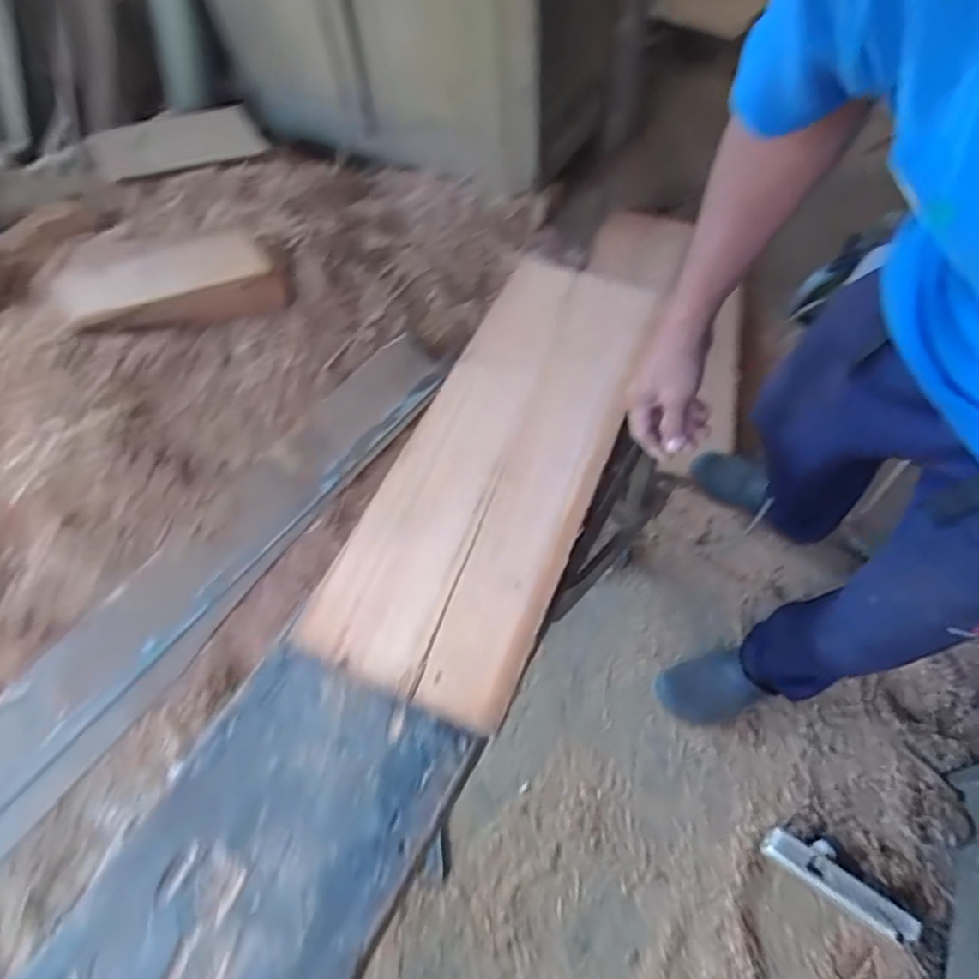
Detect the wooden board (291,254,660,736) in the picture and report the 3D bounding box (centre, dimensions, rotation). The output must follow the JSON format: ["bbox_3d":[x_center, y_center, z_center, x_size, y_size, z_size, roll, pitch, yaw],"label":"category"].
[{"bbox_3d":[0.036,-0.070,0.831,0.250,0.030,0.706,21,63,13],"label":"wooden board"}]

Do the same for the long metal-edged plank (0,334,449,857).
[{"bbox_3d":[-0.524,0.171,1.102,0.183,0.036,1.258,45,75,-8],"label":"long metal-edged plank"}]

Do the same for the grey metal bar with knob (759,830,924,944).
[{"bbox_3d":[0.526,0.588,0.962,0.229,0.052,0.068,31,66,18],"label":"grey metal bar with knob"}]

